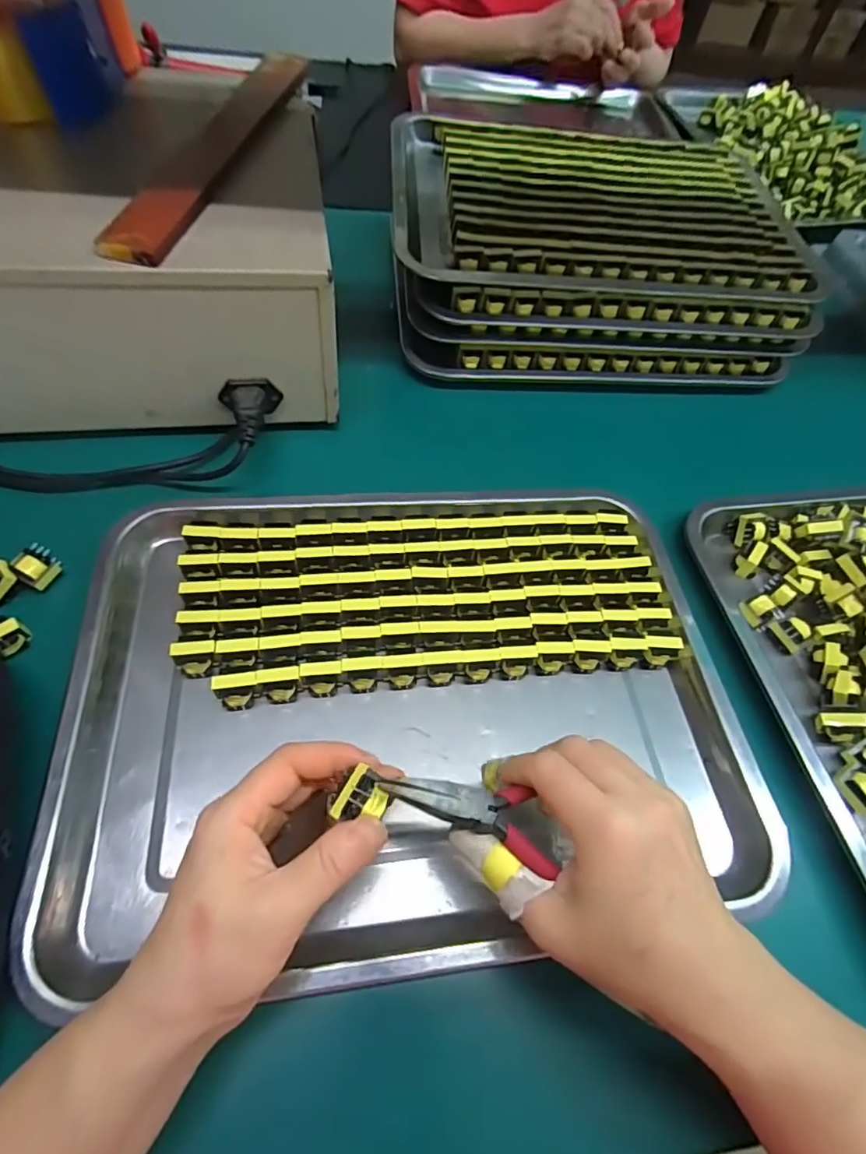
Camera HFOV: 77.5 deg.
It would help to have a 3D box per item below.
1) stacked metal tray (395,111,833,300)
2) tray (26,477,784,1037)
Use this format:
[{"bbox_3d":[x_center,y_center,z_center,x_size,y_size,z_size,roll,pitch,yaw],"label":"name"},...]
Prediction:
[{"bbox_3d":[0.154,-0.364,0.526,0.384,0.038,0.261,1,60,-6],"label":"stacked metal tray"},{"bbox_3d":[-0.010,0.056,0.332,0.388,0.022,0.298,-4,61,-9],"label":"tray"}]

